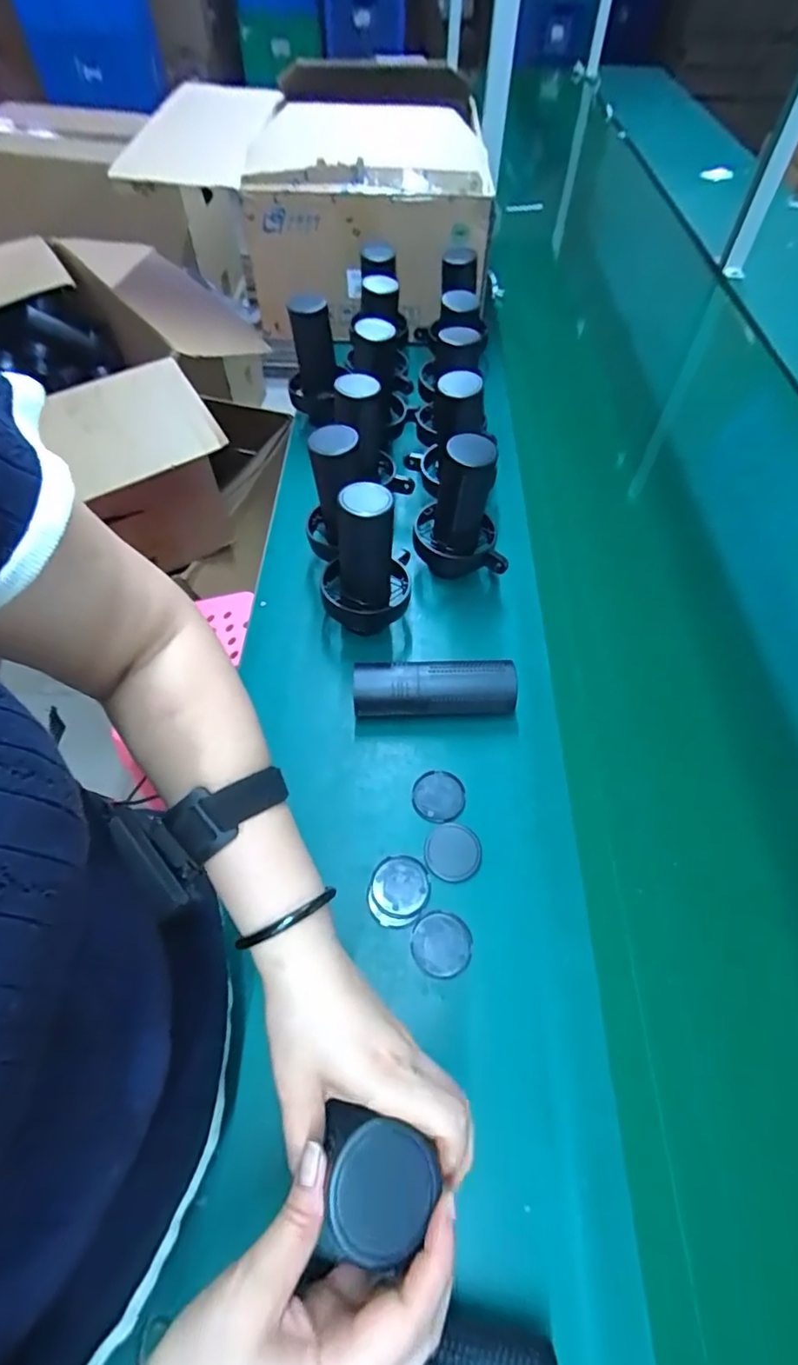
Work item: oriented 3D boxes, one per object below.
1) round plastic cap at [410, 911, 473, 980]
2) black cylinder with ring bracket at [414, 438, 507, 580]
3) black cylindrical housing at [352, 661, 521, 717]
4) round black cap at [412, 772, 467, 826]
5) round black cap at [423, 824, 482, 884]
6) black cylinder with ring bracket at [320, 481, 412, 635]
[{"bbox_3d":[0.036,0.219,0.461,0.049,0.004,0.048,1,57,-2],"label":"round plastic cap"},{"bbox_3d":[0.074,-0.196,0.631,0.107,0.158,0.084,2,57,-1],"label":"black cylinder with ring bracket"},{"bbox_3d":[0.036,0.012,0.571,0.164,0.058,0.052,2,57,-1],"label":"black cylindrical housing"},{"bbox_3d":[0.038,0.110,0.530,0.050,0.004,0.052,2,54,-2],"label":"round black cap"},{"bbox_3d":[0.049,0.154,0.500,0.050,0.004,0.050,12,58,6],"label":"round black cap"},{"bbox_3d":[-0.035,-0.125,0.591,0.089,0.170,0.096,-2,58,-3],"label":"black cylinder with ring bracket"}]

